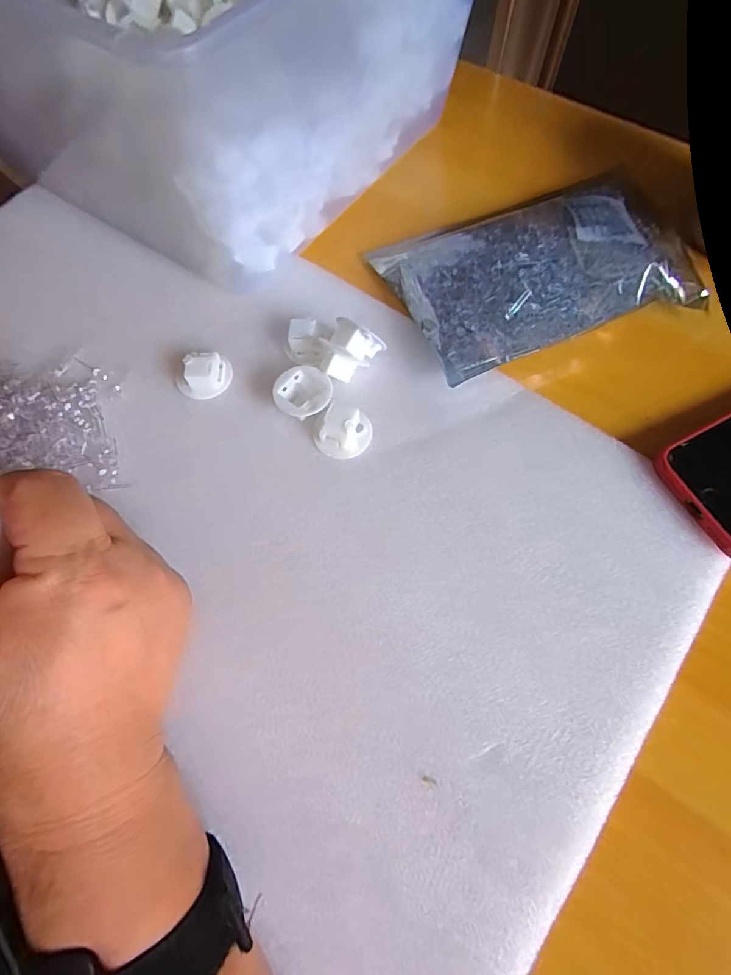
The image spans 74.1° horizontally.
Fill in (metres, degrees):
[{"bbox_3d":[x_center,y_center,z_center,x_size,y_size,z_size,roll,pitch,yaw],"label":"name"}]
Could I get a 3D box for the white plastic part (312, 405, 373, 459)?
[{"bbox_3d":[-0.013,-0.031,0.269,0.031,0.015,0.027,11,70,5],"label":"white plastic part"}]

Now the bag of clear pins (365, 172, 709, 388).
[{"bbox_3d":[0.115,-0.144,0.309,0.189,0.029,0.117,-20,70,-7],"label":"bag of clear pins"}]

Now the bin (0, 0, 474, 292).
[{"bbox_3d":[-0.113,-0.324,0.317,0.304,0.140,0.276,33,73,12],"label":"bin"}]

